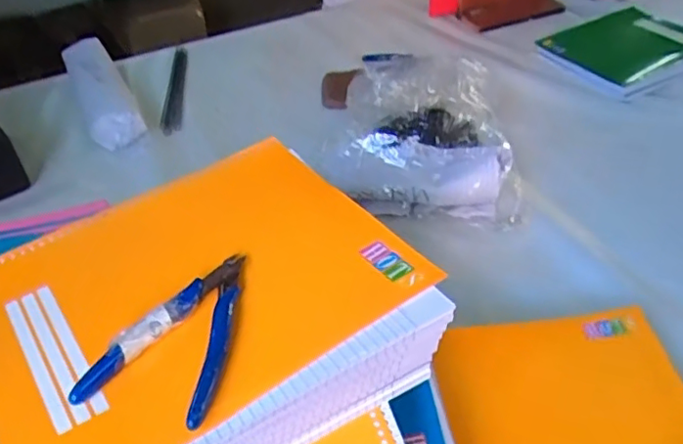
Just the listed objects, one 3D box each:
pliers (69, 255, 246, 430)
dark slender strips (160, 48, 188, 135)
[{"bbox_3d":[-0.089,0.056,0.342,0.069,0.011,0.114,7,43,13],"label":"pliers"},{"bbox_3d":[-0.283,-0.233,1.037,0.030,0.013,0.279,-8,42,-4],"label":"dark slender strips"}]

